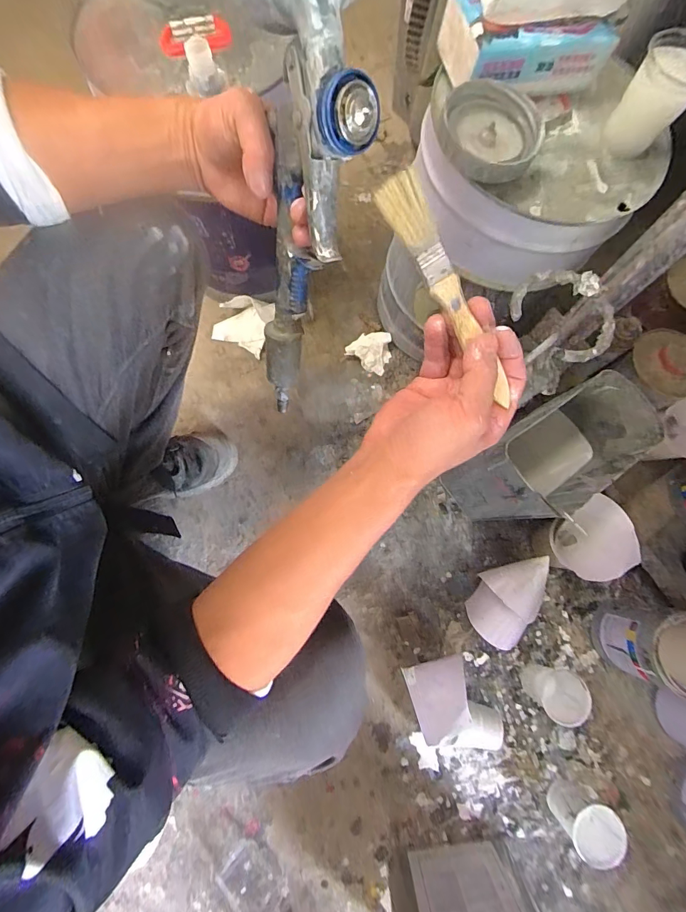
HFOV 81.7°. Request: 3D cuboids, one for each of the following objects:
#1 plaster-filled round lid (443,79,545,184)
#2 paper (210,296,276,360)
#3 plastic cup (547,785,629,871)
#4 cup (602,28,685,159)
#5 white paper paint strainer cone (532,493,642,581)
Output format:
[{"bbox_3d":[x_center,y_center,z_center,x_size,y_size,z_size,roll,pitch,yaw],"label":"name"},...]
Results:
[{"bbox_3d":[0.146,-0.318,0.394,0.095,0.026,0.104,0,77,-2],"label":"plaster-filled round lid"},{"bbox_3d":[-0.182,-0.244,0.726,0.116,0.039,0.113,21,77,3],"label":"paper"},{"bbox_3d":[0.339,0.510,0.556,0.070,0.095,0.068,0,77,-2],"label":"plastic cup"},{"bbox_3d":[0.312,-0.354,0.399,0.064,0.074,0.069,0,77,-2],"label":"cup"},{"bbox_3d":[0.355,0.128,0.602,0.102,0.121,0.104,0,77,-2],"label":"white paper paint strainer cone"}]

